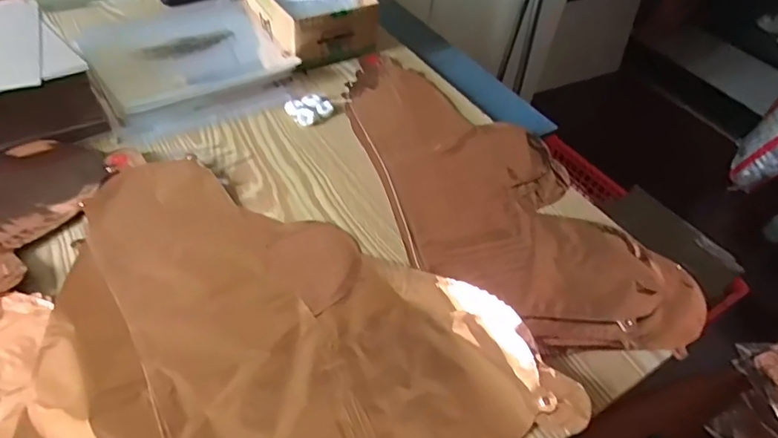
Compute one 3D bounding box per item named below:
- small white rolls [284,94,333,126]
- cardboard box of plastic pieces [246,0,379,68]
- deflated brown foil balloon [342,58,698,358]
[{"bbox_3d":[-0.095,-0.131,0.603,0.047,0.008,0.045,-30,57,-29],"label":"small white rolls"},{"bbox_3d":[-0.107,-0.294,0.701,0.140,0.071,0.192,-20,53,-23],"label":"cardboard box of plastic pieces"},{"bbox_3d":[0.094,-0.038,0.548,0.209,0.019,0.452,-19,52,-22],"label":"deflated brown foil balloon"}]

